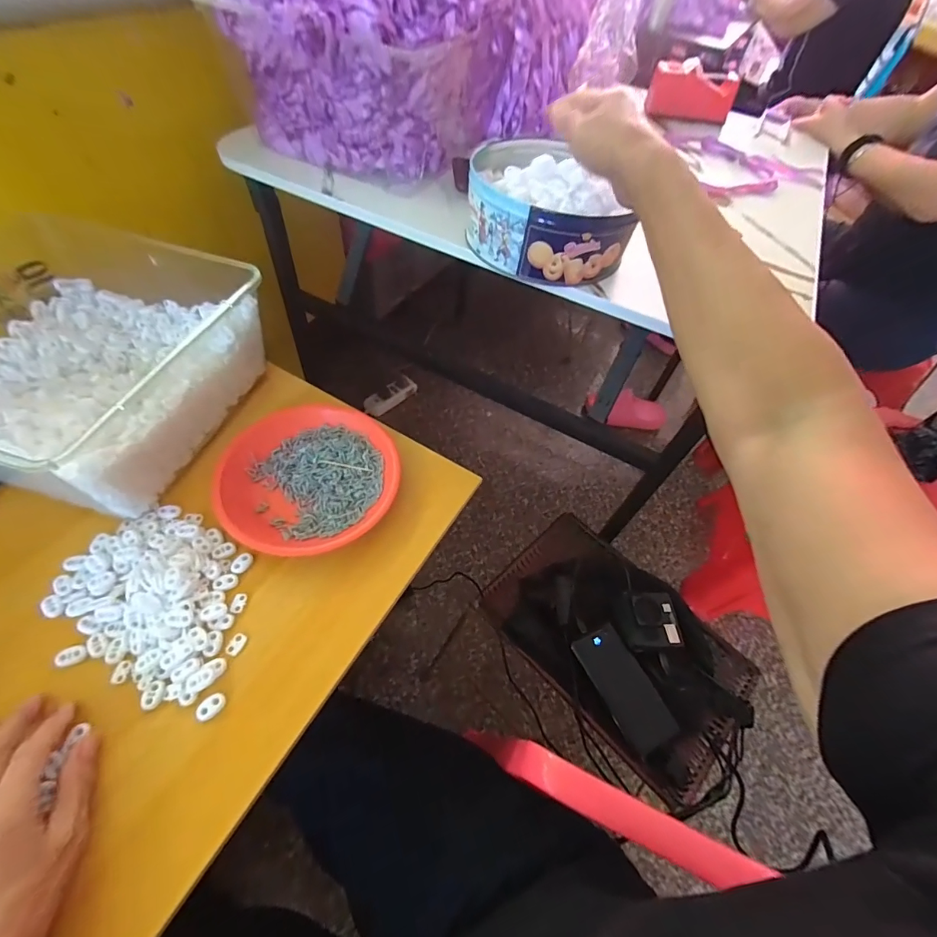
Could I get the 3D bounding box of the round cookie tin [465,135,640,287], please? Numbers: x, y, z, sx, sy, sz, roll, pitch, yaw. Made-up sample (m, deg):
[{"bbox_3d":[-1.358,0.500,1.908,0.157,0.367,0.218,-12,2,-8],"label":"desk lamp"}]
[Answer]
[{"bbox_3d":[0.087,-0.287,0.481,0.174,0.081,0.151,7,55,0],"label":"round cookie tin"}]

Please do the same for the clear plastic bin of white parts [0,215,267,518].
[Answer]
[{"bbox_3d":[-0.446,-0.125,0.484,0.347,0.112,0.293,17,55,7],"label":"clear plastic bin of white parts"}]

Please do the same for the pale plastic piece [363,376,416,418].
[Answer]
[{"bbox_3d":[-0.225,-0.217,1.285,0.151,0.062,0.046,-31,62,-10],"label":"pale plastic piece"}]

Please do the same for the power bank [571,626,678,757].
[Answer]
[{"bbox_3d":[0.210,0.293,0.577,0.068,0.016,0.152,-21,59,-19],"label":"power bank"}]

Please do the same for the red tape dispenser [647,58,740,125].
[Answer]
[{"bbox_3d":[0.428,-0.722,0.822,0.153,0.085,0.052,15,55,6],"label":"red tape dispenser"}]

